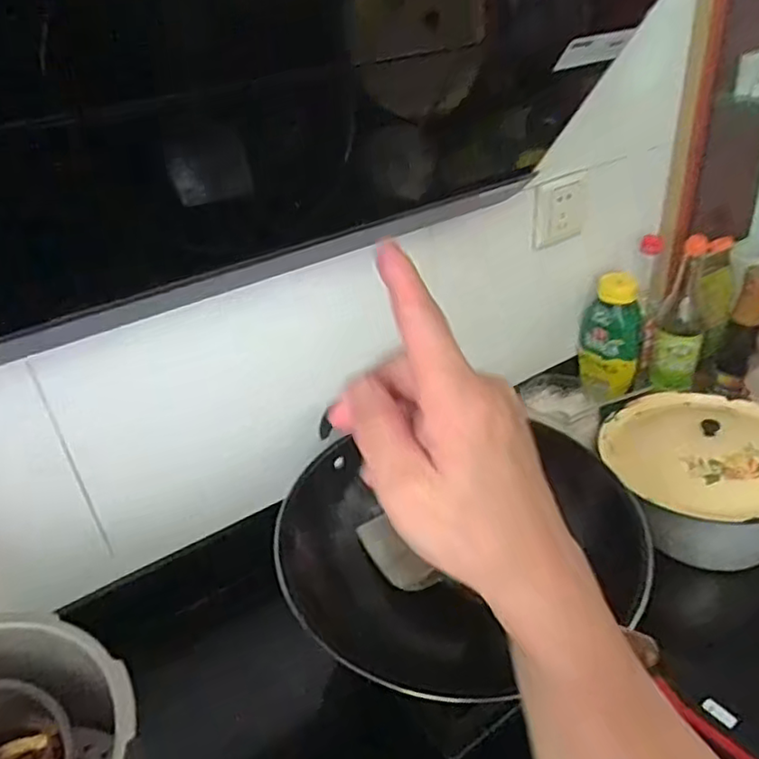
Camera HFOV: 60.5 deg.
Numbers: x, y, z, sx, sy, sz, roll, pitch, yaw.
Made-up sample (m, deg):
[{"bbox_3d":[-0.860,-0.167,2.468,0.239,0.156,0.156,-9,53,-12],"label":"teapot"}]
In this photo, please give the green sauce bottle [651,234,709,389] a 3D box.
[{"bbox_3d":[0.450,-0.089,0.968,0.066,0.233,0.068,9,36,22],"label":"green sauce bottle"}]

